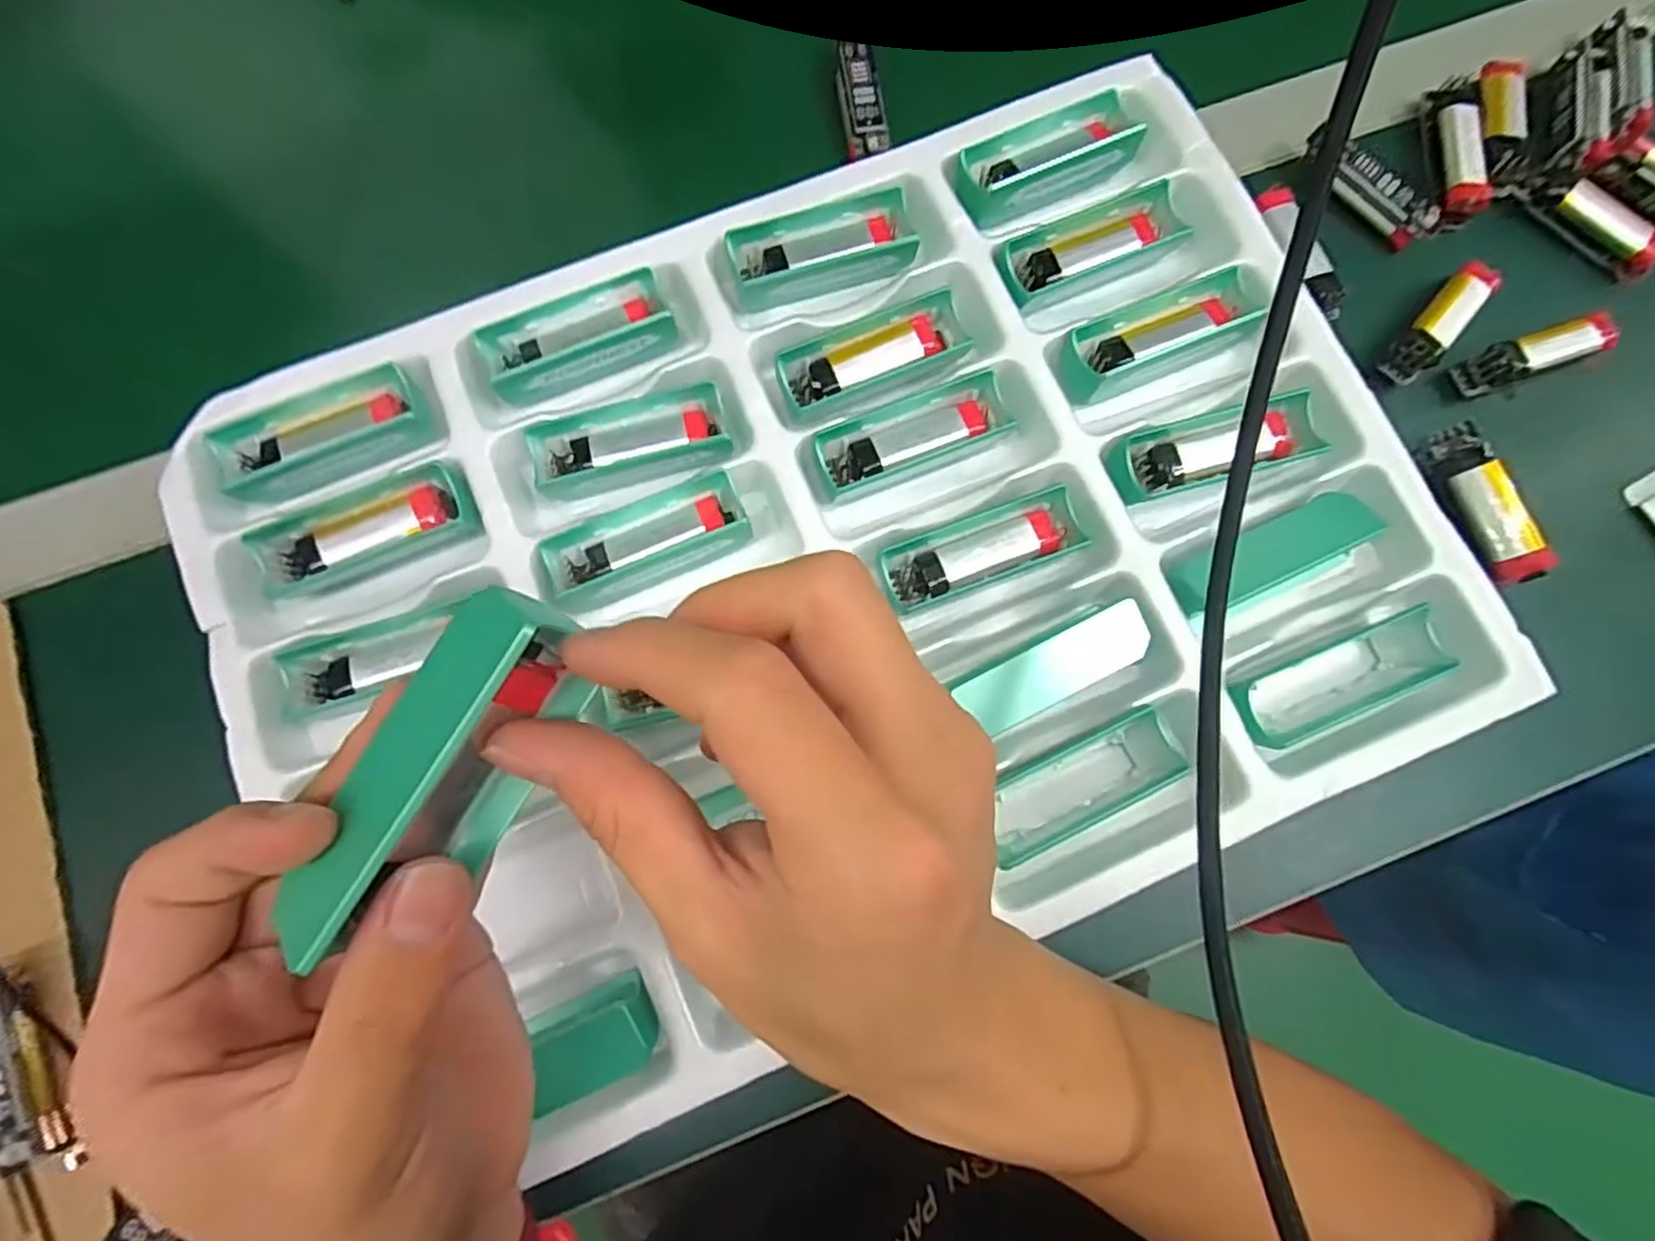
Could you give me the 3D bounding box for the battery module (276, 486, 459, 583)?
[{"bbox_3d":[-0.184,-0.035,0.282,0.068,0.008,0.018,-25,81,-5],"label":"battery module"}]

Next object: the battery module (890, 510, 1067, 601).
[{"bbox_3d":[0.061,-0.025,0.282,0.067,0.008,0.017,-19,80,-4],"label":"battery module"}]

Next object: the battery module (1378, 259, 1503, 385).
[{"bbox_3d":[0.270,-0.131,0.314,0.017,0.021,0.062,42,82,7],"label":"battery module"}]

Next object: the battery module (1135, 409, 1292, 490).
[{"bbox_3d":[0.159,-0.069,0.291,0.063,0.008,0.018,-15,80,-4],"label":"battery module"}]

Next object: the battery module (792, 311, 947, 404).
[{"bbox_3d":[0.018,-0.110,0.299,0.068,0.014,0.017,-24,80,-5],"label":"battery module"}]

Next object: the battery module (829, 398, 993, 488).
[{"bbox_3d":[0.035,-0.073,0.295,0.068,0.018,0.016,-20,80,-4],"label":"battery module"}]

